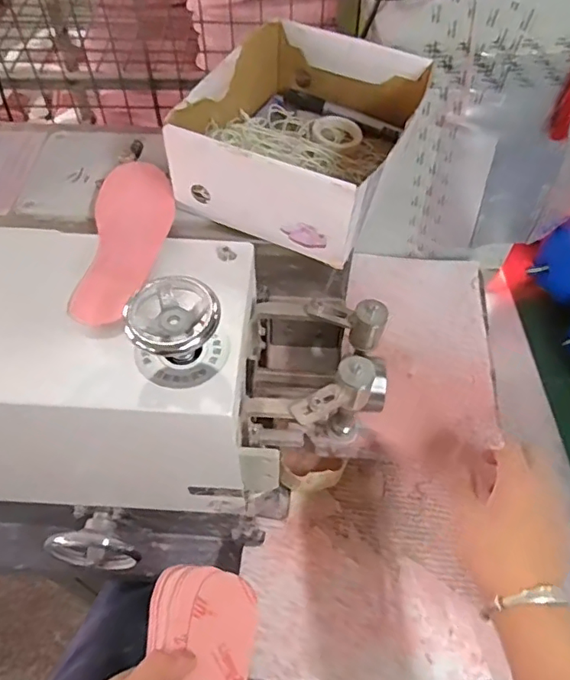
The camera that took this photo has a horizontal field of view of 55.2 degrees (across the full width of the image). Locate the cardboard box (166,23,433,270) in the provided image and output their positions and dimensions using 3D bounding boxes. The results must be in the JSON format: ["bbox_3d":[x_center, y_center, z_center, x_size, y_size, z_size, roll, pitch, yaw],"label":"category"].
[{"bbox_3d":[0.022,-0.206,0.517,0.179,0.074,0.230,21,59,14],"label":"cardboard box"}]

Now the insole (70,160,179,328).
[{"bbox_3d":[-0.137,-0.092,0.481,0.070,0.006,0.192,-1,56,-2],"label":"insole"}]

